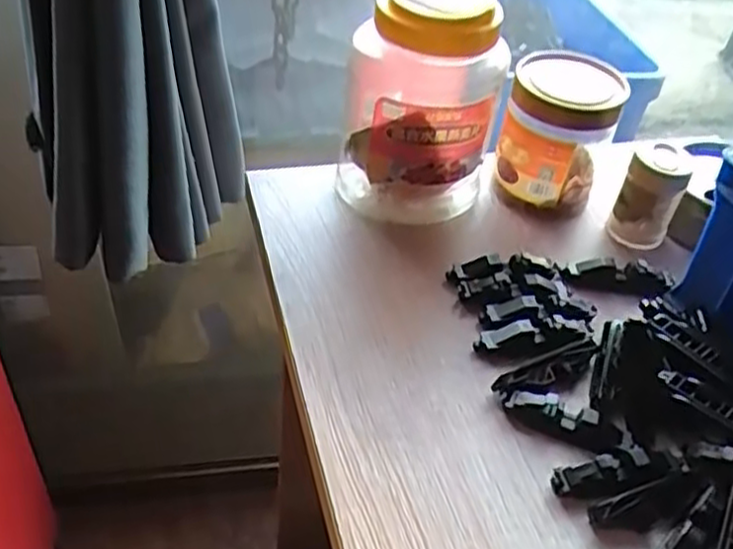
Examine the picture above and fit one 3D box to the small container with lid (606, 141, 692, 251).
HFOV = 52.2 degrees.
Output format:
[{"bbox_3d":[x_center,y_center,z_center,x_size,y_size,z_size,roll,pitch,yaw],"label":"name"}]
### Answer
[{"bbox_3d":[0.219,-0.063,0.576,0.044,0.067,0.042,24,45,18],"label":"small container with lid"}]

